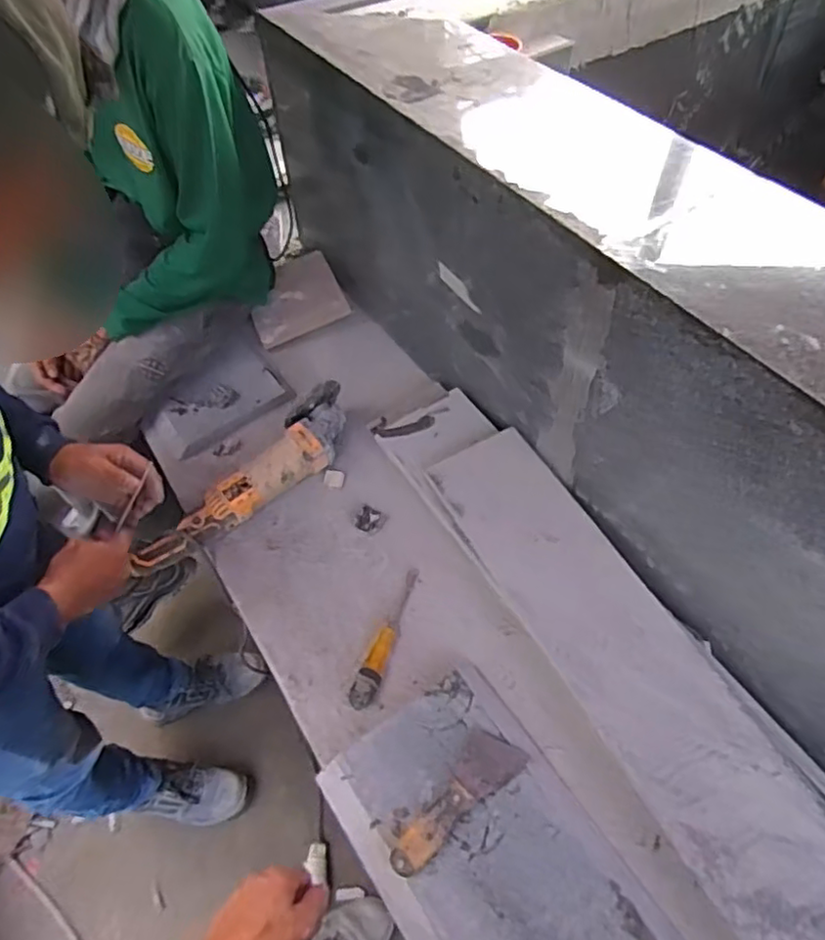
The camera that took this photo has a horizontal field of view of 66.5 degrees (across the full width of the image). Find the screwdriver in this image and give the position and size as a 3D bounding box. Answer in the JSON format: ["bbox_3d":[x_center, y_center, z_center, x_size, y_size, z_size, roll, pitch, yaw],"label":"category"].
[{"bbox_3d":[-0.031,0.205,0.790,0.027,0.028,0.193,16,56,13],"label":"screwdriver"}]

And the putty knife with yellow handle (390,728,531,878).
[{"bbox_3d":[0.045,0.347,0.660,0.058,0.022,0.169,38,64,25],"label":"putty knife with yellow handle"}]

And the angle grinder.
[{"bbox_3d":[-0.221,0.019,0.905,0.092,0.078,0.385,34,62,23],"label":"angle grinder"}]

